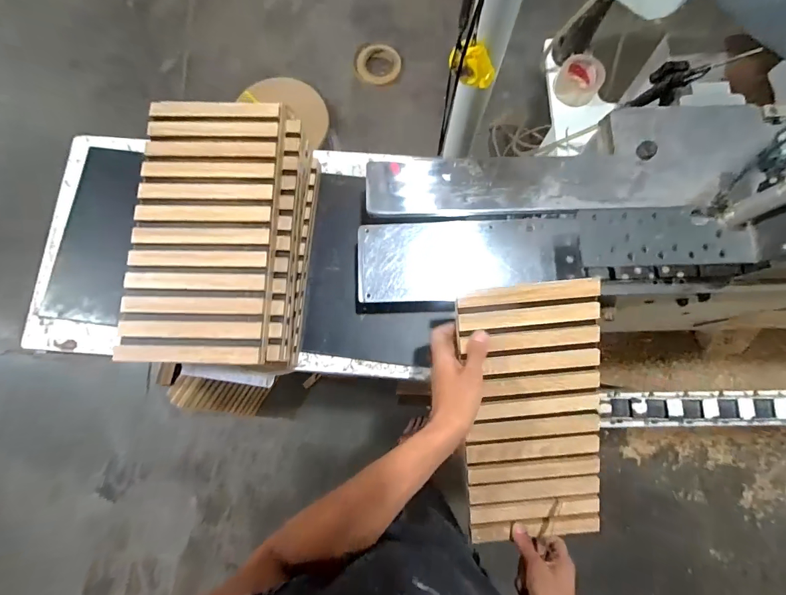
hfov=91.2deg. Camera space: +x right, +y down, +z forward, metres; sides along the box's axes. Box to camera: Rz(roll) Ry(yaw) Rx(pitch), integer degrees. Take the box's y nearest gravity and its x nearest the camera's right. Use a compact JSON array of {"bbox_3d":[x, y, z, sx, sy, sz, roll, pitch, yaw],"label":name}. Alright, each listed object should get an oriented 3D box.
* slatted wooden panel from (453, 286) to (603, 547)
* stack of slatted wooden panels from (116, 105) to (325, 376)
[{"bbox_3d":[0.188,0.159,0.523,0.185,0.020,0.347,-3,98,1],"label":"slatted wooden panel"},{"bbox_3d":[-0.243,-0.100,0.588,0.198,0.169,0.389,2,80,2],"label":"stack of slatted wooden panels"}]

